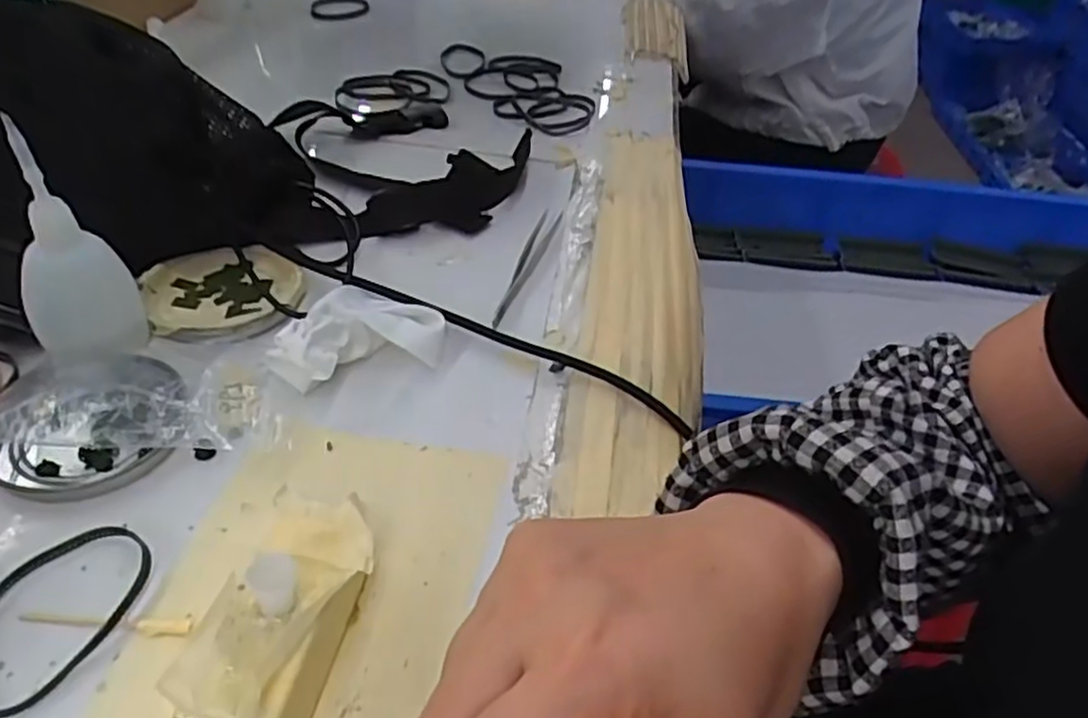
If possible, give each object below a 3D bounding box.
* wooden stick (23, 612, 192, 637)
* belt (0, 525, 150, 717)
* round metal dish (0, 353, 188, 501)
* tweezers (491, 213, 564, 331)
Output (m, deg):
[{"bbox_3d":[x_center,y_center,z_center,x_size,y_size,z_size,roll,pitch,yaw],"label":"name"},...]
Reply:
[{"bbox_3d":[-0.154,0.092,0.257,0.059,0.004,0.007,5,41,-3],"label":"wooden stick"},{"bbox_3d":[-0.172,0.086,0.258,0.048,0.009,0.070,24,44,18],"label":"belt"},{"bbox_3d":[-0.194,0.020,0.315,0.073,0.019,0.073,4,41,-4],"label":"round metal dish"},{"bbox_3d":[-0.008,-0.061,0.440,0.013,0.010,0.127,14,42,6],"label":"tweezers"}]

